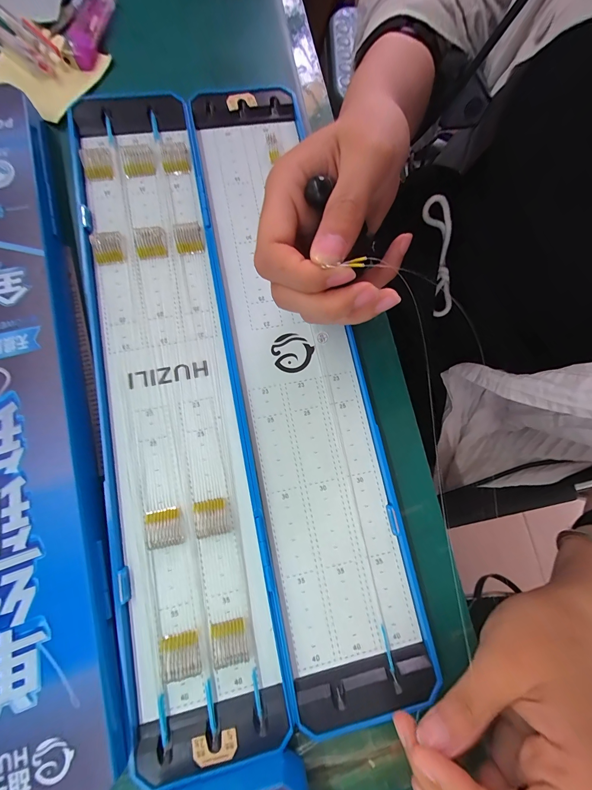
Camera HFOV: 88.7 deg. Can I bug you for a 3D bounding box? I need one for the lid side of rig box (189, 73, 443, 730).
[{"bbox_3d":[-0.002,-0.027,0.213,0.086,0.015,0.433,-12,79,-3],"label":"lid side of rig box"}]

